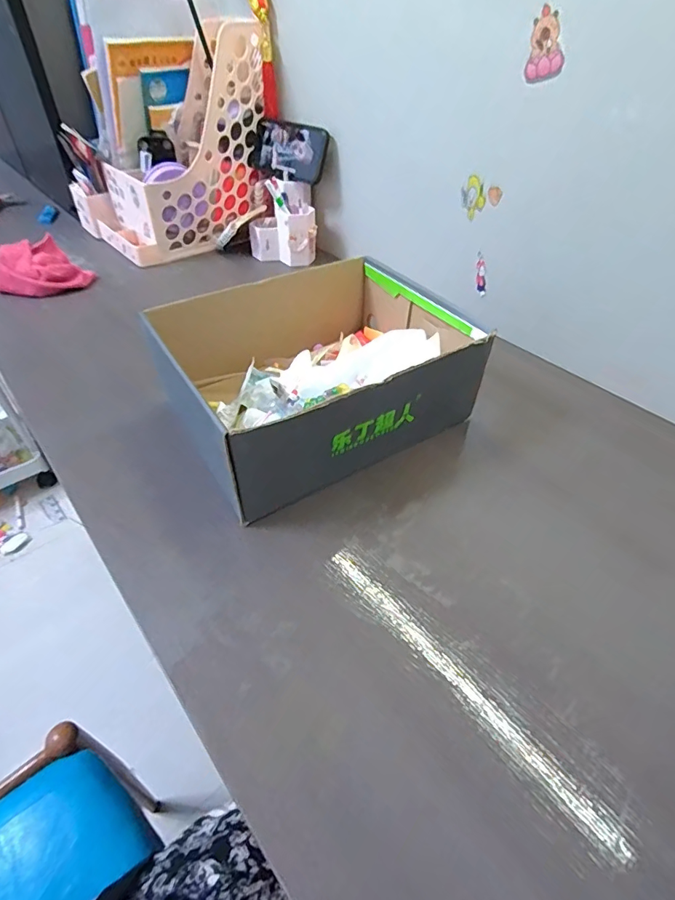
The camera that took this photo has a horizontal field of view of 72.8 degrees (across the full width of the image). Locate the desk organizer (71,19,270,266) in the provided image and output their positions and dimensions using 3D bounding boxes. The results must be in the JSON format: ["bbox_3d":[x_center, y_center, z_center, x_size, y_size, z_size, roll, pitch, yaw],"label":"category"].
[{"bbox_3d":[-0.300,-0.548,0.818,0.299,0.295,0.241,-32,53,-29],"label":"desk organizer"}]

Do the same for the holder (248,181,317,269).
[{"bbox_3d":[-0.097,-0.397,0.802,0.113,0.118,0.073,-3,45,-5],"label":"holder"}]

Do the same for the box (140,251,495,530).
[{"bbox_3d":[-0.012,-0.092,0.491,0.288,0.109,0.235,-25,50,-24],"label":"box"}]

